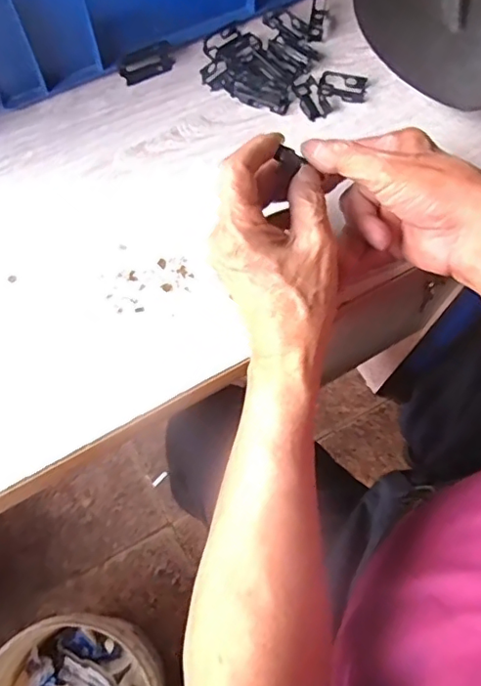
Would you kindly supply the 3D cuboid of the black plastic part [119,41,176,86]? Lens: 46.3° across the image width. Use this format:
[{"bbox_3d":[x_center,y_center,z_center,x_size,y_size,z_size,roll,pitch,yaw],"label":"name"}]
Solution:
[{"bbox_3d":[-0.079,-0.238,0.477,0.049,0.020,0.016,-27,72,-11],"label":"black plastic part"}]

